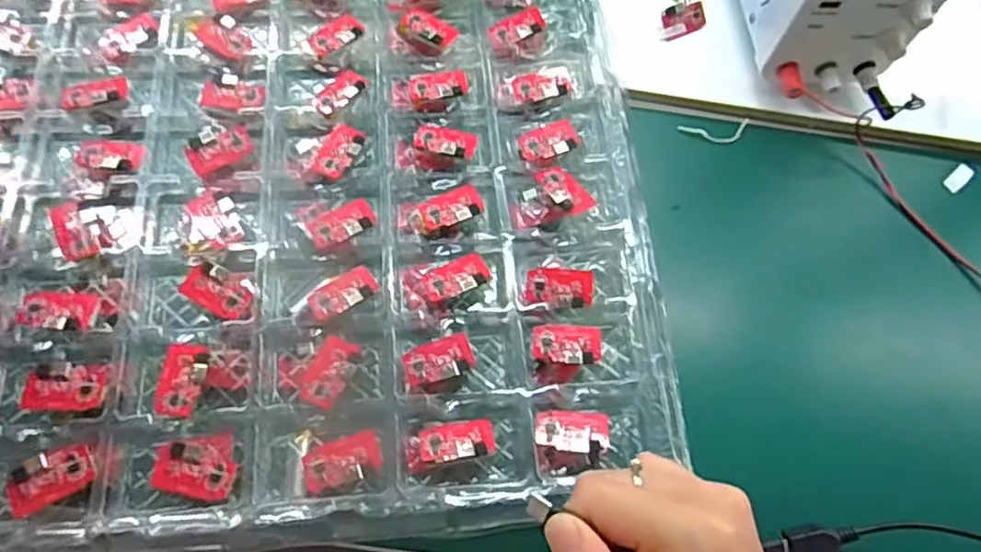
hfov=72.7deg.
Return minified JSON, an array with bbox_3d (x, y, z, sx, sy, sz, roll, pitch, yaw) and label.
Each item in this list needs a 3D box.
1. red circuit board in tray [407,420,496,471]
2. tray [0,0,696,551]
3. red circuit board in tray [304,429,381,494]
[{"bbox_3d":[-0.019,0.080,0.324,0.042,0.008,0.019,-5,66,-8],"label":"red circuit board in tray"},{"bbox_3d":[-0.153,-0.053,0.370,0.473,0.032,0.373,-4,65,-7],"label":"tray"},{"bbox_3d":[-0.071,0.091,0.323,0.037,0.013,0.022,-15,67,-12],"label":"red circuit board in tray"}]

